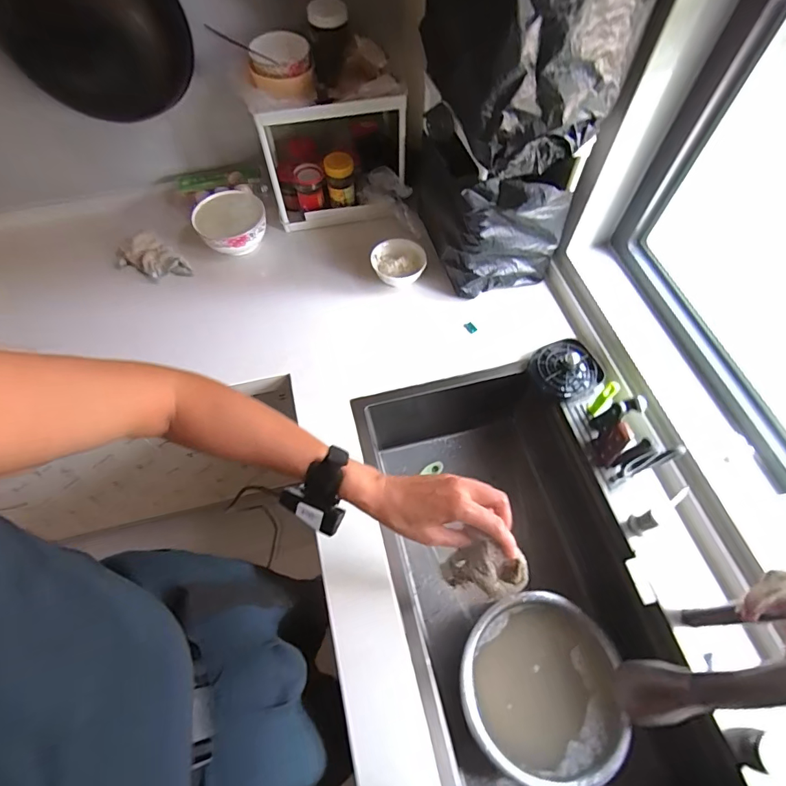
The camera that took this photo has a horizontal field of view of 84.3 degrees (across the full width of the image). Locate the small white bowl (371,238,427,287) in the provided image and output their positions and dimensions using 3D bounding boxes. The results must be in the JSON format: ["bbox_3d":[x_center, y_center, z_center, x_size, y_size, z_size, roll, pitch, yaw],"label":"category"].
[{"bbox_3d":[0.012,-0.271,0.936,0.110,0.065,0.099,-6,61,-2],"label":"small white bowl"}]

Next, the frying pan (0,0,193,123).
[{"bbox_3d":[-0.537,-0.691,0.680,0.323,0.475,0.085,11,62,7],"label":"frying pan"}]

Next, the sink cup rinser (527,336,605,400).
[{"bbox_3d":[0.327,-0.048,0.819,0.115,0.049,0.118,0,61,1],"label":"sink cup rinser"}]

